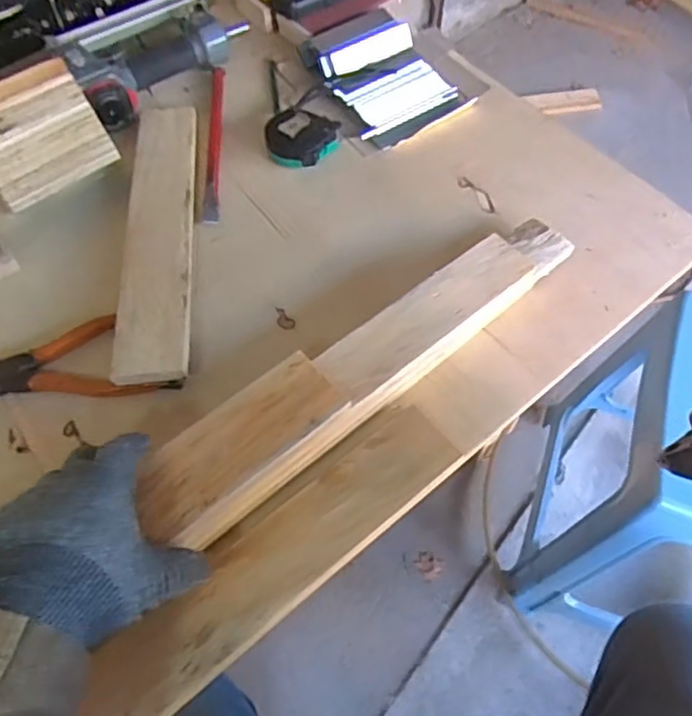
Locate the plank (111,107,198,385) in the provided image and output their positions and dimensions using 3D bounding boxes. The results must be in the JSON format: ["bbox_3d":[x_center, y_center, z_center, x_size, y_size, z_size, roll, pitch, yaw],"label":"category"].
[{"bbox_3d":[-0.184,-0.129,0.624,0.063,0.032,0.356,-6,60,-2],"label":"plank"}]

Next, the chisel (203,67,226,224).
[{"bbox_3d":[-0.146,-0.244,0.700,0.015,0.008,0.243,-4,59,-1],"label":"chisel"}]

